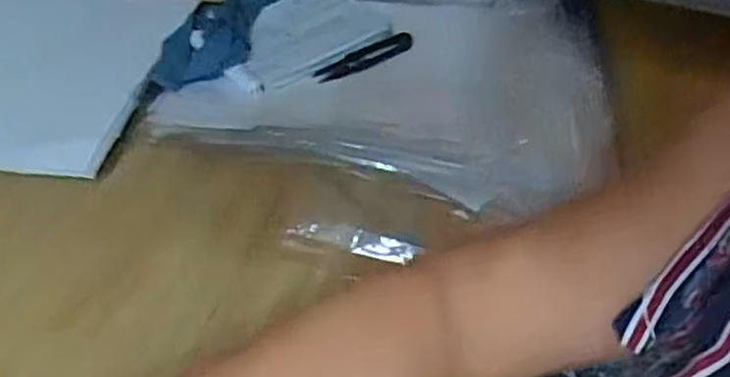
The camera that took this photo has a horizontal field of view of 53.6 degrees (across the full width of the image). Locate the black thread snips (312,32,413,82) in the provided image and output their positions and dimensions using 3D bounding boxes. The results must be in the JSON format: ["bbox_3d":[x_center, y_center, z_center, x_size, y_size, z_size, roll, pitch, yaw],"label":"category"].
[{"bbox_3d":[0.001,-0.119,0.655,0.103,0.006,0.022,-26,78,-22],"label":"black thread snips"}]

